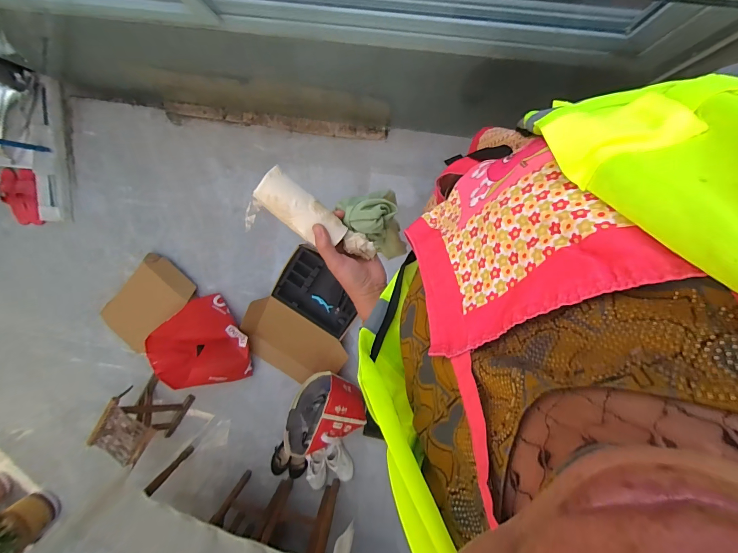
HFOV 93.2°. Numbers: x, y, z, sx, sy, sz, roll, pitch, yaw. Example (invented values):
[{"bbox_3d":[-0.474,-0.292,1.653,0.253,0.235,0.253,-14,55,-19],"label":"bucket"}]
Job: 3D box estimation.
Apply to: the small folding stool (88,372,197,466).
[{"bbox_3d":[-1.002,0.617,1.571,0.243,0.324,0.259,26,105,-2],"label":"small folding stool"}]

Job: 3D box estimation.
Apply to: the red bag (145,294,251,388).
[{"bbox_3d":[-0.734,0.288,1.514,0.370,0.246,0.369,0,104,5],"label":"red bag"}]

